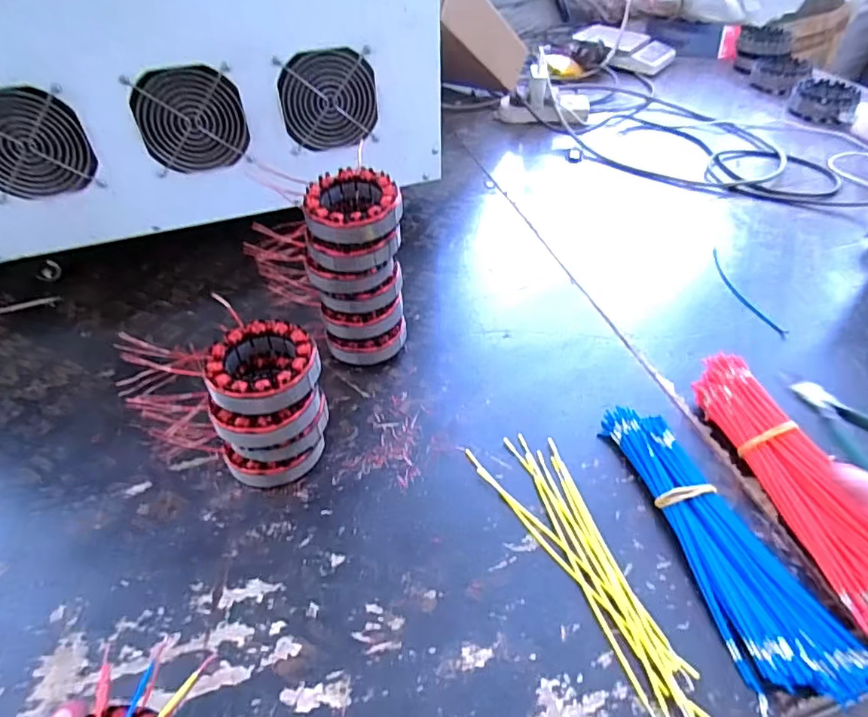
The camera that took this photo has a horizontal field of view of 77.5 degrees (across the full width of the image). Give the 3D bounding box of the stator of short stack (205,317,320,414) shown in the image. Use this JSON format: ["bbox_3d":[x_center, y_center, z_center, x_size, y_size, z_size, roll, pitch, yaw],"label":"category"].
[{"bbox_3d":[-0.141,0.008,0.443,0.087,0.029,0.090,0,45,0],"label":"stator of short stack"}]

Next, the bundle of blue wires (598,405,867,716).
[{"bbox_3d":[0.230,0.137,0.434,0.095,0.027,0.255,-13,47,-11],"label":"bundle of blue wires"}]

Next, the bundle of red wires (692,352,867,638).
[{"bbox_3d":[0.302,0.103,0.453,0.053,0.046,0.251,-11,46,-9],"label":"bundle of red wires"}]

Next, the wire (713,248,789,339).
[{"bbox_3d":[0.382,-0.086,0.680,0.031,0.005,0.176,-1,46,-10],"label":"wire"}]

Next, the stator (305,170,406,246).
[{"bbox_3d":[-0.074,-0.138,0.500,0.085,0.034,0.082,-9,45,-8],"label":"stator"}]

